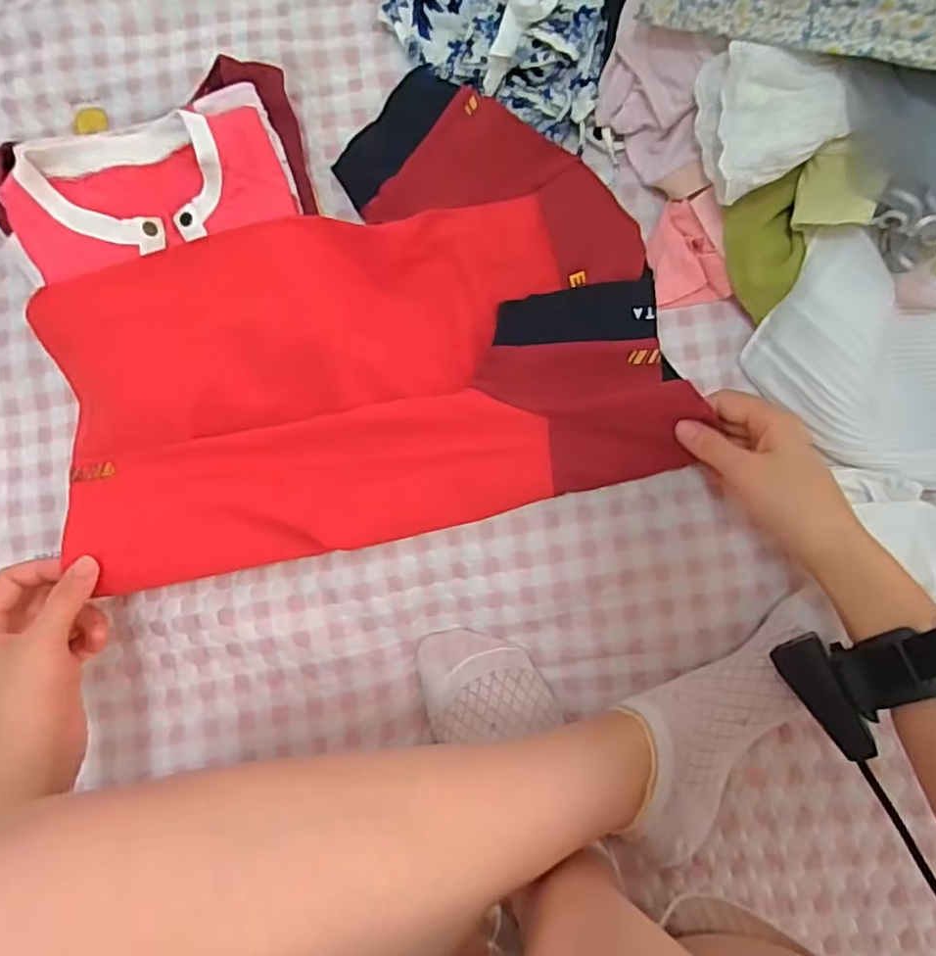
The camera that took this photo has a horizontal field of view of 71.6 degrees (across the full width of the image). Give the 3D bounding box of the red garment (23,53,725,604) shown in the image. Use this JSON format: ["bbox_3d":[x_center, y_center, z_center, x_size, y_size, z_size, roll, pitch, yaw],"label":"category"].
[{"bbox_3d":[-0.077,-0.111,0.452,0.412,0.060,0.303,-13,84,0],"label":"red garment"}]

